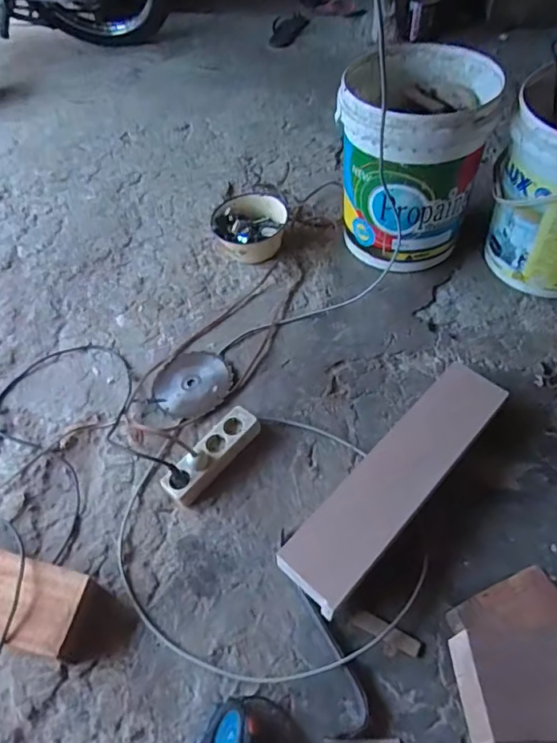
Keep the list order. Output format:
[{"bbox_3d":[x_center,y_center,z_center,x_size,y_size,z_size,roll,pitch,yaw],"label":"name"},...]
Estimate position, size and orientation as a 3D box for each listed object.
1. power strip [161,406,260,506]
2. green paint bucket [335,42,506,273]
[{"bbox_3d":[-0.122,0.150,0.951,0.065,0.048,0.202,35,65,26],"label":"power strip"},{"bbox_3d":[0.286,-0.449,1.152,0.286,0.368,0.327,17,58,17],"label":"green paint bucket"}]

